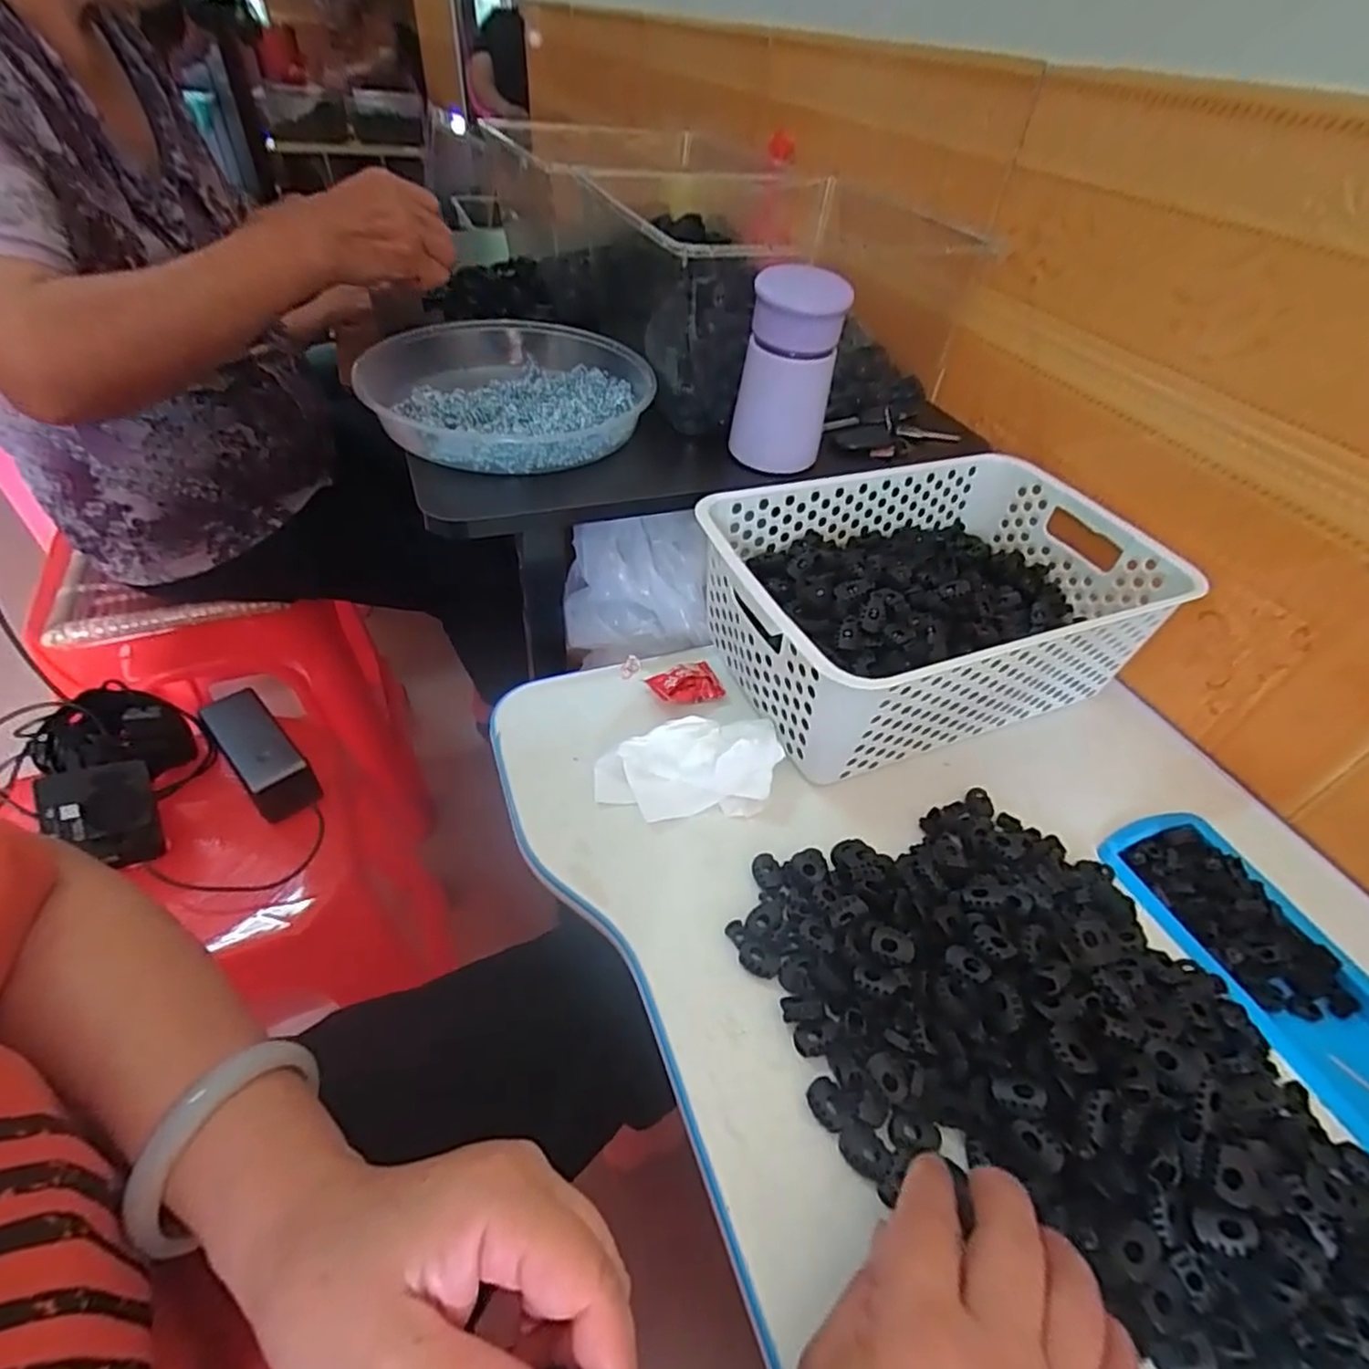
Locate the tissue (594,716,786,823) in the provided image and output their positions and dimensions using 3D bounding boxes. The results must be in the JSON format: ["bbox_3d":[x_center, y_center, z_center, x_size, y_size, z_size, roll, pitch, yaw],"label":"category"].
[{"bbox_3d":[0.002,0.047,0.430,0.114,0.030,0.065,-3,45,-7],"label":"tissue"}]

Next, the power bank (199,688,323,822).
[{"bbox_3d":[-0.377,0.062,0.606,0.048,0.037,0.139,-33,55,-32],"label":"power bank"}]

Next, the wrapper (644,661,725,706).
[{"bbox_3d":[0.002,-0.003,0.489,0.051,0.017,0.035,-22,50,-24],"label":"wrapper"}]

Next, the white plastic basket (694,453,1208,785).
[{"bbox_3d":[0.175,-0.063,0.494,0.303,0.099,0.198,-15,48,-19],"label":"white plastic basket"}]

